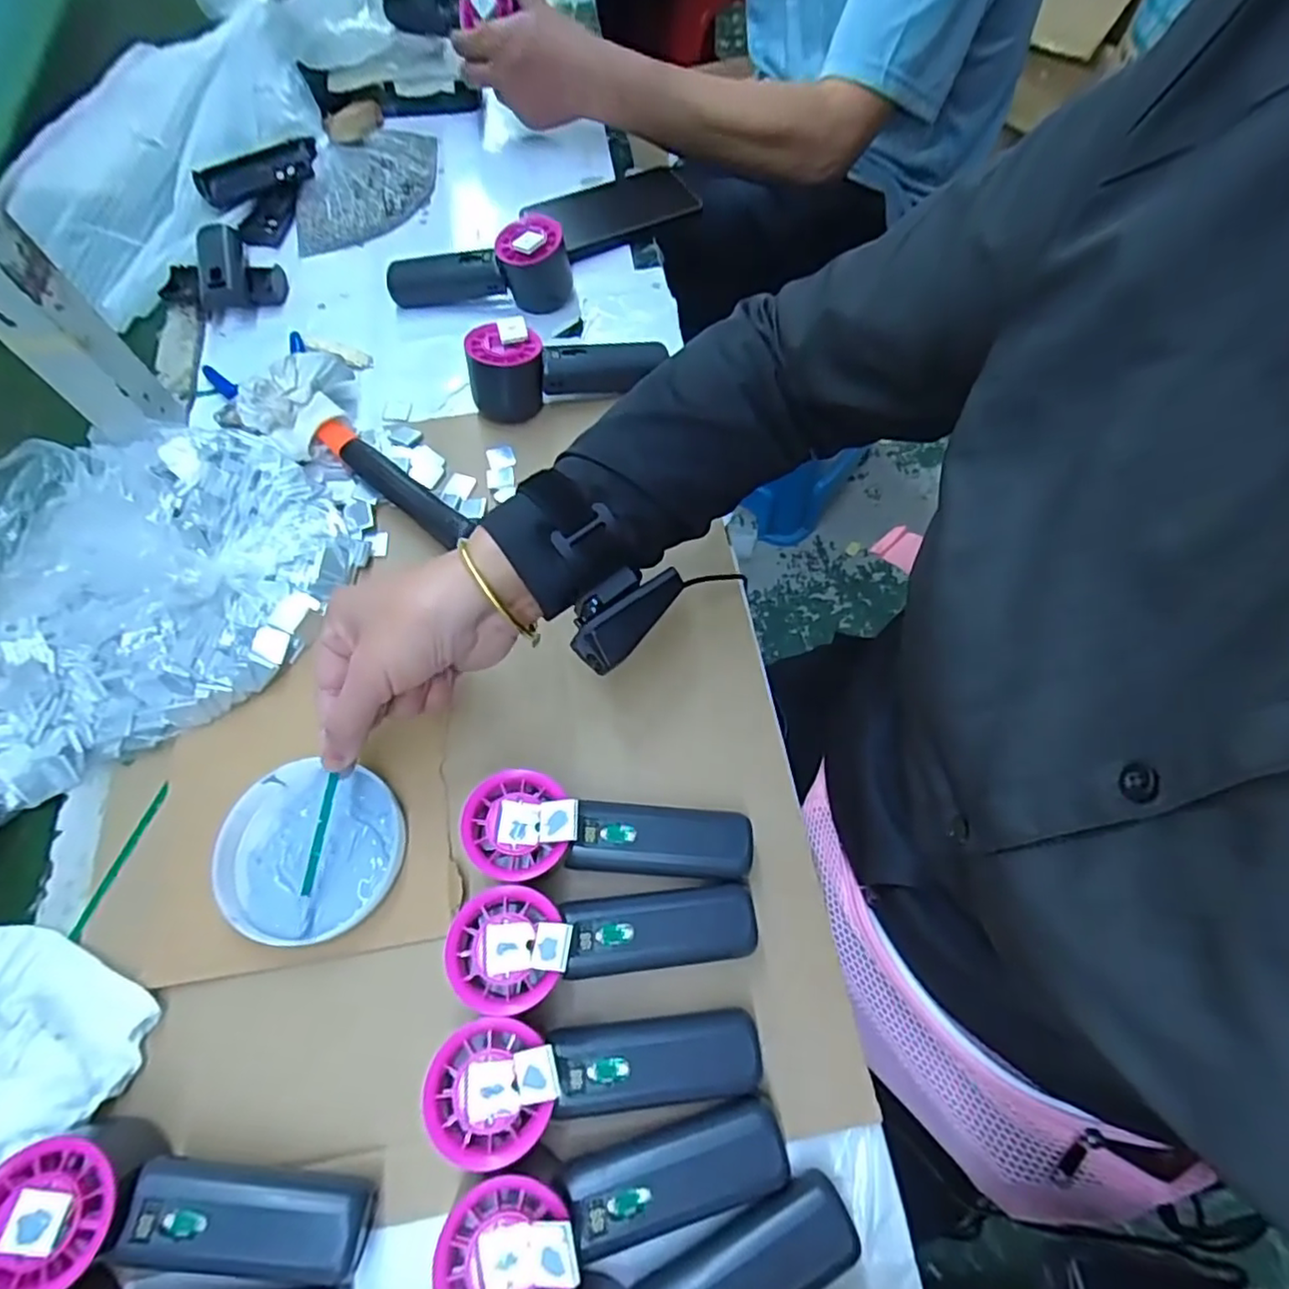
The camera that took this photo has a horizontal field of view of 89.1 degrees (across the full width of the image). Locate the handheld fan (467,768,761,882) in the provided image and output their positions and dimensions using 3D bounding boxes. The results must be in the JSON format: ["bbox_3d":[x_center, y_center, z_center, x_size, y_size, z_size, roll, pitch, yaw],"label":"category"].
[{"bbox_3d":[-0.019,0.109,0.361,0.150,0.061,0.052,7,65,5],"label":"handheld fan"}]

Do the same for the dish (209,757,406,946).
[{"bbox_3d":[-0.190,0.118,0.376,0.094,0.023,0.094,-1,65,2],"label":"dish"}]

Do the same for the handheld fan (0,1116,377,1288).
[{"bbox_3d":[-0.204,0.253,0.295,0.149,0.059,0.050,2,65,3],"label":"handheld fan"}]

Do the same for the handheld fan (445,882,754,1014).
[{"bbox_3d":[-0.018,0.154,0.338,0.150,0.065,0.053,-3,65,1],"label":"handheld fan"}]

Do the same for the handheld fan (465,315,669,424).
[{"bbox_3d":[-0.058,-0.215,0.511,0.153,0.056,0.046,-4,65,0],"label":"handheld fan"}]

